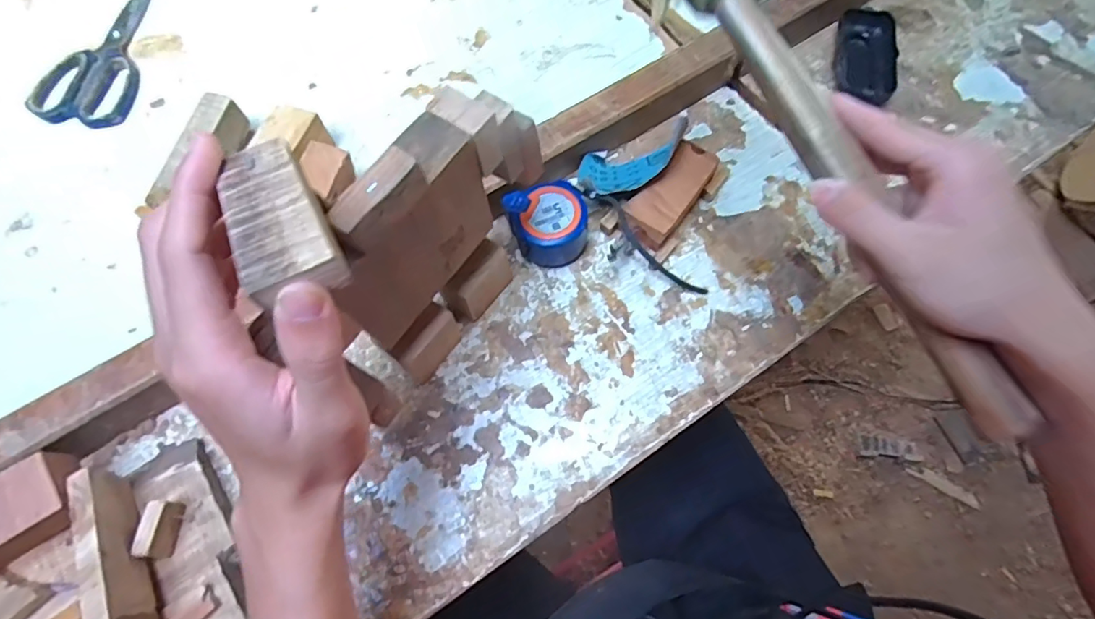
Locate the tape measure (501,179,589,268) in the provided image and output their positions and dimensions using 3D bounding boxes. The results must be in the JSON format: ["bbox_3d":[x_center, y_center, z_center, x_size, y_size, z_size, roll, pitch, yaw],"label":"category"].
[{"bbox_3d":[0.001,-0.069,0.456,0.061,0.043,0.060,-23,69,-10],"label":"tape measure"}]

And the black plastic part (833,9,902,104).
[{"bbox_3d":[0.314,-0.247,0.543,0.055,0.016,0.124,9,63,13],"label":"black plastic part"}]

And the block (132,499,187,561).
[{"bbox_3d":[-0.249,0.141,0.357,0.014,0.023,0.033,8,67,3],"label":"block"}]

